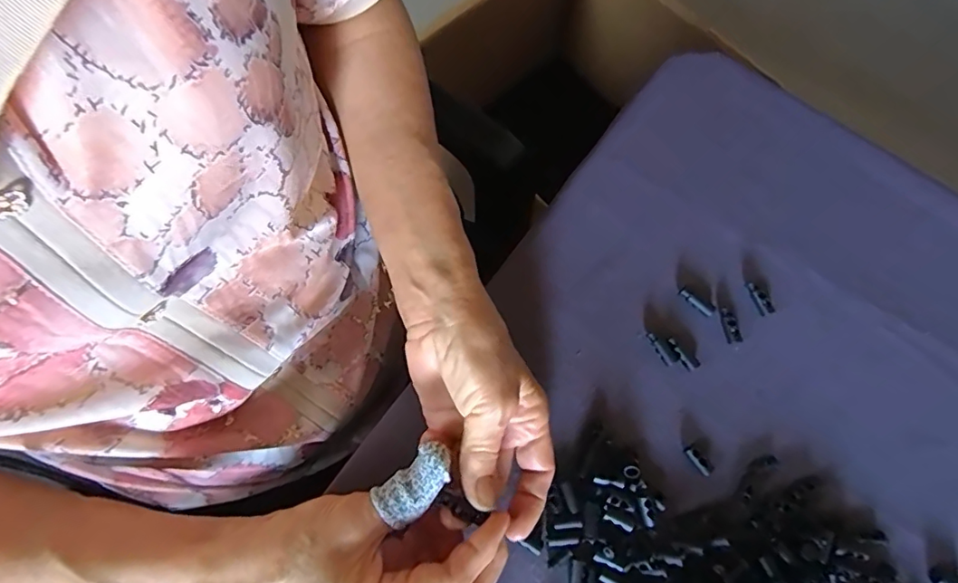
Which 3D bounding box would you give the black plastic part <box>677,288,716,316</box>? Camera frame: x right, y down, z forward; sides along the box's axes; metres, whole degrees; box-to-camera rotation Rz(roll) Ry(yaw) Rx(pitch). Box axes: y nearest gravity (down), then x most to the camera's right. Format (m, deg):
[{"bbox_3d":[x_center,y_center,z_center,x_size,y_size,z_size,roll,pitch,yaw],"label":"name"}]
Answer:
[{"bbox_3d":[0.145,0.007,0.345,0.026,0.004,0.008,39,76,9],"label":"black plastic part"}]

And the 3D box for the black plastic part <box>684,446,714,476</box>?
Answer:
[{"bbox_3d":[0.134,0.103,0.314,0.008,0.004,0.019,-38,79,-12],"label":"black plastic part"}]

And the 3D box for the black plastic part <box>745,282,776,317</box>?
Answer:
[{"bbox_3d":[0.188,0.005,0.348,0.010,0.008,0.024,-23,76,-9],"label":"black plastic part"}]

